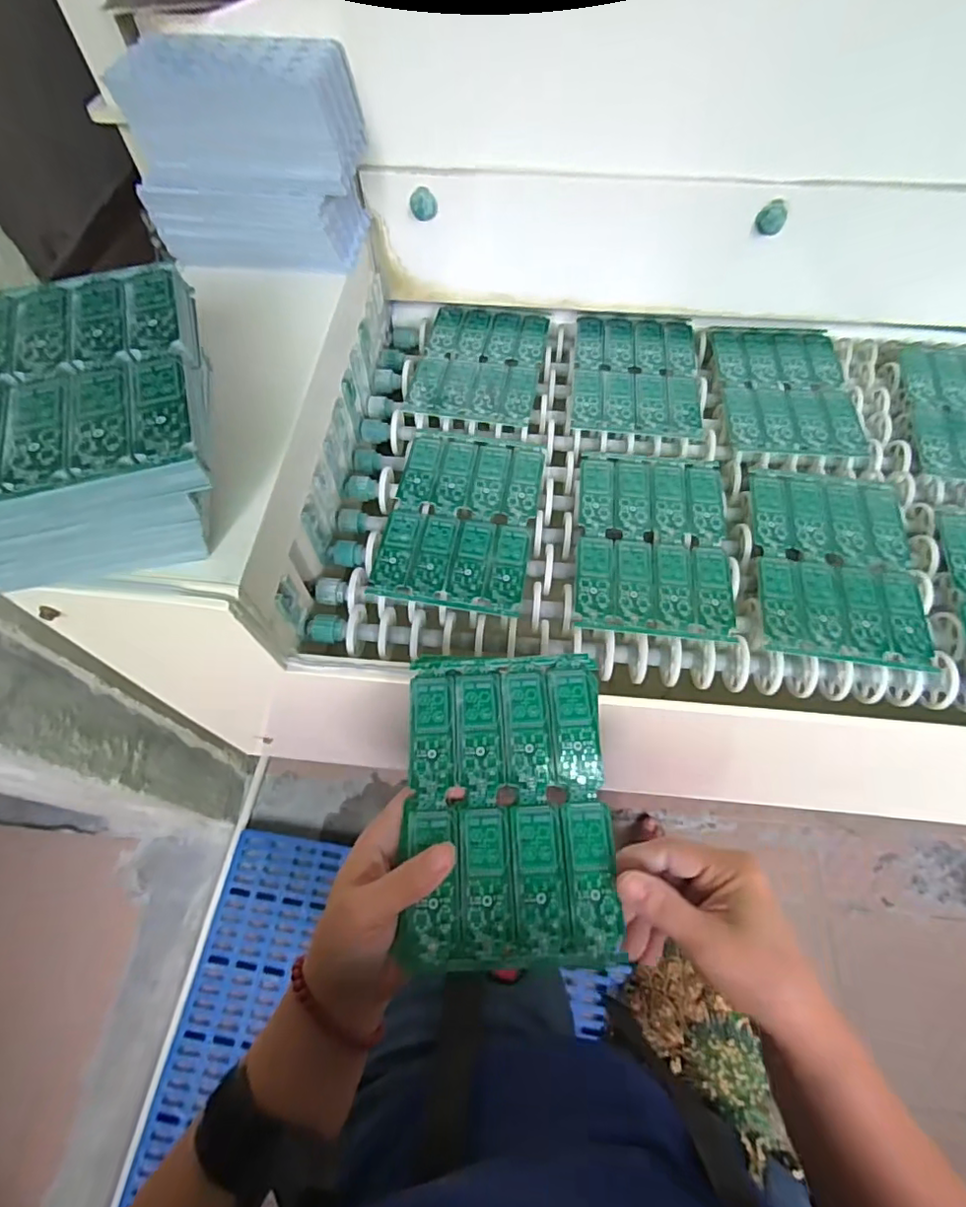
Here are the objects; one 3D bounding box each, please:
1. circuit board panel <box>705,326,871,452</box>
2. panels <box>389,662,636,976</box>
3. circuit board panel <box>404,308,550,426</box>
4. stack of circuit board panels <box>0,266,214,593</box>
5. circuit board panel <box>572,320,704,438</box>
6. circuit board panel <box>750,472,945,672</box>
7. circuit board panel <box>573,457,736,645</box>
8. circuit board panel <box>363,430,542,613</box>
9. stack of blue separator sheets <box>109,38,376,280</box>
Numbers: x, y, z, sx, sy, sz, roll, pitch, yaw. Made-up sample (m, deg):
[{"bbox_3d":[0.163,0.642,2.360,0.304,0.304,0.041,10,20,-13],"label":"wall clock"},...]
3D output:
[{"bbox_3d":[0.294,-0.216,0.557,0.124,0.006,0.170,2,61,2],"label":"circuit board panel"},{"bbox_3d":[0.015,0.117,0.345,0.119,0.005,0.175,-1,65,1],"label":"panels"},{"bbox_3d":[-0.002,-0.243,0.574,0.118,0.009,0.160,9,61,6],"label":"circuit board panel"},{"bbox_3d":[-0.231,-0.103,0.346,0.141,0.084,0.188,-15,61,-7],"label":"stack of circuit board panels"},{"bbox_3d":[0.151,-0.232,0.567,0.120,0.004,0.165,5,61,4],"label":"circuit board panel"},{"bbox_3d":[0.283,-0.034,0.457,0.128,0.006,0.173,5,61,4],"label":"circuit board panel"},{"bbox_3d":[0.139,-0.055,0.466,0.120,0.004,0.174,5,61,4],"label":"circuit board panel"},{"bbox_3d":[-0.016,-0.075,0.480,0.119,0.004,0.172,8,61,6],"label":"circuit board panel"},{"bbox_3d":[-0.180,-0.349,0.452,0.163,0.120,0.099,-1,61,0],"label":"stack of blue separator sheets"}]

